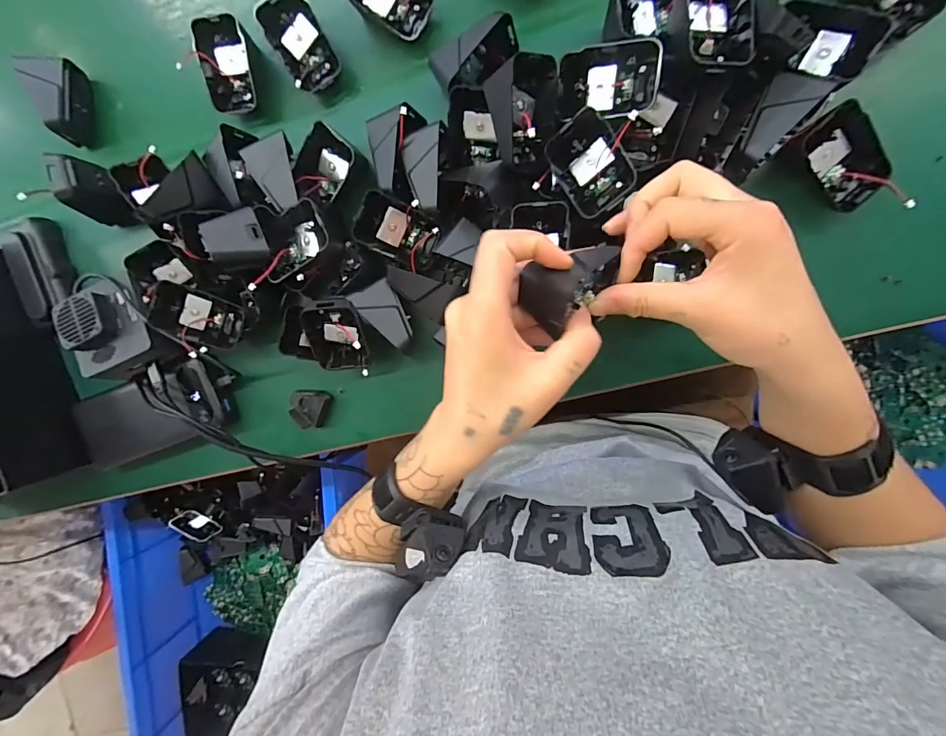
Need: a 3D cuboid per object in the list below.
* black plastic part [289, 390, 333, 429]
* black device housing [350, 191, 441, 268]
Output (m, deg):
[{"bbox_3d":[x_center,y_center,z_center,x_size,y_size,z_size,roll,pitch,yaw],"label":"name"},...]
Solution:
[{"bbox_3d":[-0.153,0.039,0.399,0.038,0.013,0.034,0,95,8],"label":"black plastic part"},{"bbox_3d":[-0.062,-0.116,0.353,0.065,0.035,0.047,22,110,-32],"label":"black device housing"}]

